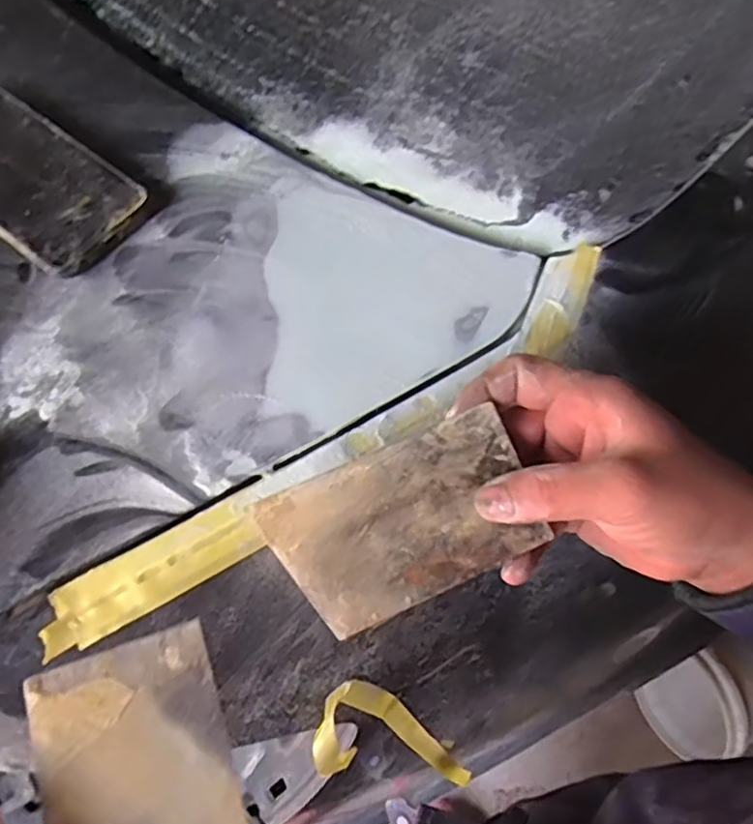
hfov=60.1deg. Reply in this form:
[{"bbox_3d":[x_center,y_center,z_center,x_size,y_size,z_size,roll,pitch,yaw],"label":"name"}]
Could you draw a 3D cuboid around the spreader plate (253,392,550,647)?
[{"bbox_3d":[0.015,0.053,0.314,0.124,0.004,0.074,-27,82,-10],"label":"spreader plate"}]

